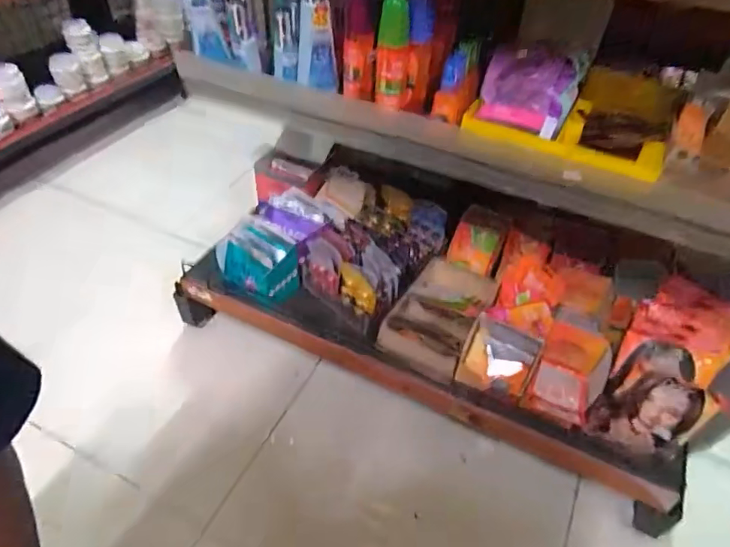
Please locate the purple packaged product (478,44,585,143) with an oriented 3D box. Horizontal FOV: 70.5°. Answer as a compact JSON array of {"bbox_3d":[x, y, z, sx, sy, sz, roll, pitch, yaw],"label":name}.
[{"bbox_3d":[0.198,-0.226,0.628,0.111,0.074,0.077,20,49,16],"label":"purple packaged product"}]

